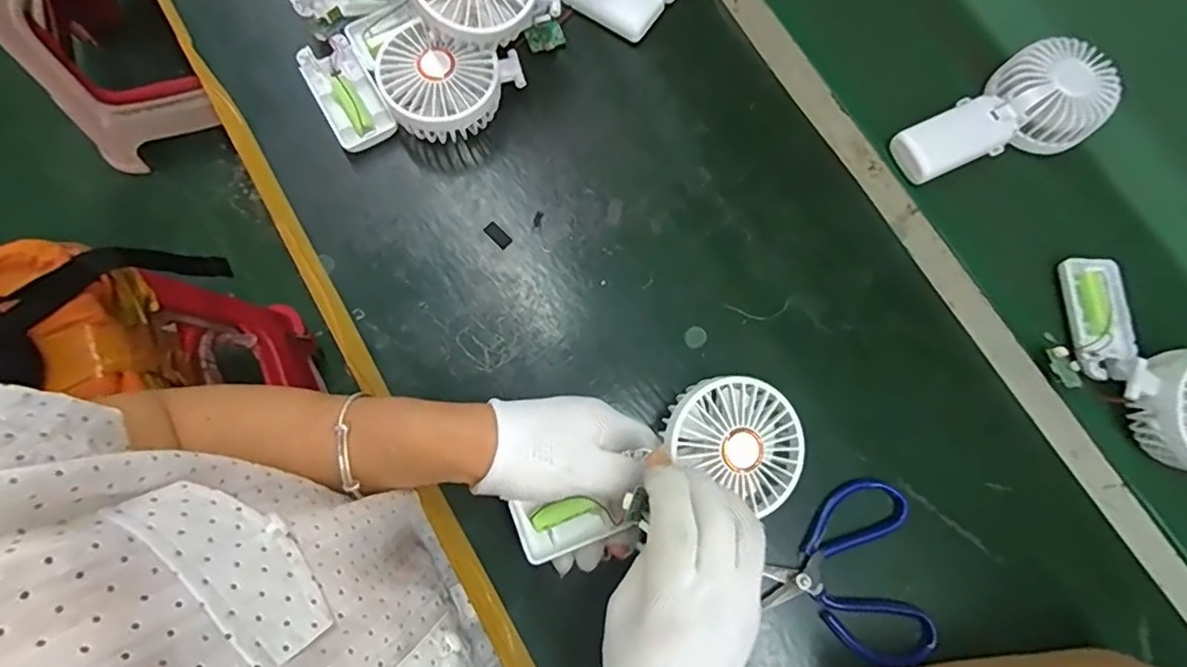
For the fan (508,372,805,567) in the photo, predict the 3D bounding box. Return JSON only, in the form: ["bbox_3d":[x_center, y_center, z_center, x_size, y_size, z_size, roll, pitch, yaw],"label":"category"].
[{"bbox_3d":[0.044,0.095,0.356,0.183,0.034,0.086,-29,81,-1],"label":"fan"}]

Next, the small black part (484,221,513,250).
[{"bbox_3d":[-0.073,-0.076,0.440,0.022,0.004,0.011,45,77,6],"label":"small black part"}]

